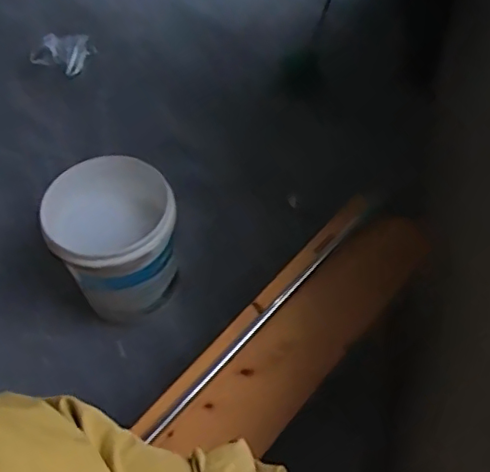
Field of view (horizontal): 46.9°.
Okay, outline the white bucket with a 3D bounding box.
[{"bbox_3d":[-0.309,0.020,1.430,0.271,0.384,0.274,-1,54,1],"label":"white bucket"}]

